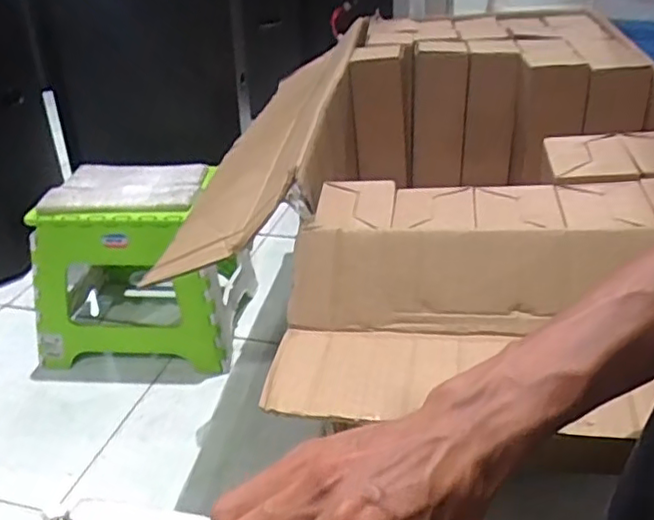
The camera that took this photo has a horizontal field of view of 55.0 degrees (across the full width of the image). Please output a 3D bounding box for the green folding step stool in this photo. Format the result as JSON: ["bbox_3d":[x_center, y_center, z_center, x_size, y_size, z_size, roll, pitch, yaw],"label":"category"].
[{"bbox_3d":[-0.312,0.003,1.077,0.307,0.275,0.259,0,29,4],"label":"green folding step stool"}]

